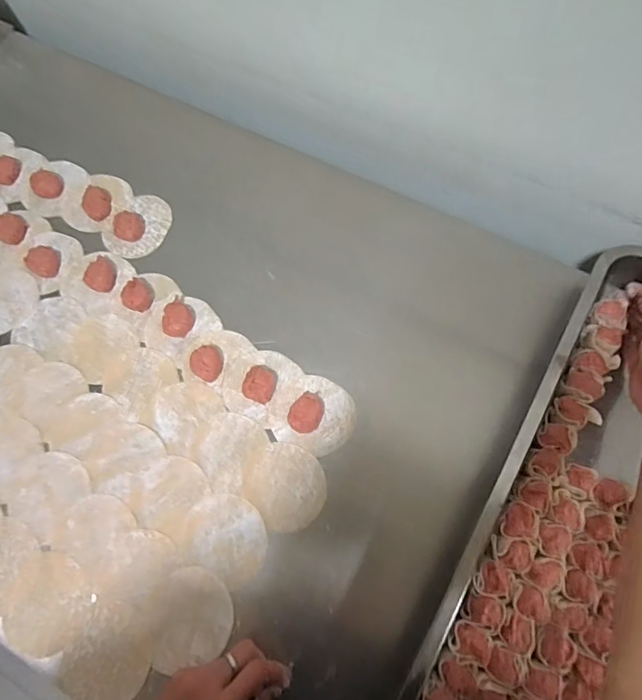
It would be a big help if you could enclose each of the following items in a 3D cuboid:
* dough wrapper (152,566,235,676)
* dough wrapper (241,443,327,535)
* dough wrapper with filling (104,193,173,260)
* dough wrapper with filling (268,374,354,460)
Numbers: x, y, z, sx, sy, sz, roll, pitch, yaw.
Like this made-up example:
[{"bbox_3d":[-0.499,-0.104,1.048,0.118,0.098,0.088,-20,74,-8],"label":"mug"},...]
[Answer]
[{"bbox_3d":[-0.117,0.243,0.439,0.071,0.004,0.080,-7,71,-1],"label":"dough wrapper"},{"bbox_3d":[-0.034,0.133,0.476,0.073,0.004,0.082,-41,75,-12],"label":"dough wrapper"},{"bbox_3d":[-0.219,-0.153,0.581,0.063,0.025,0.087,30,74,11],"label":"dough wrapper with filling"},{"bbox_3d":[-0.005,0.064,0.491,0.078,0.017,0.074,21,73,9],"label":"dough wrapper with filling"}]

